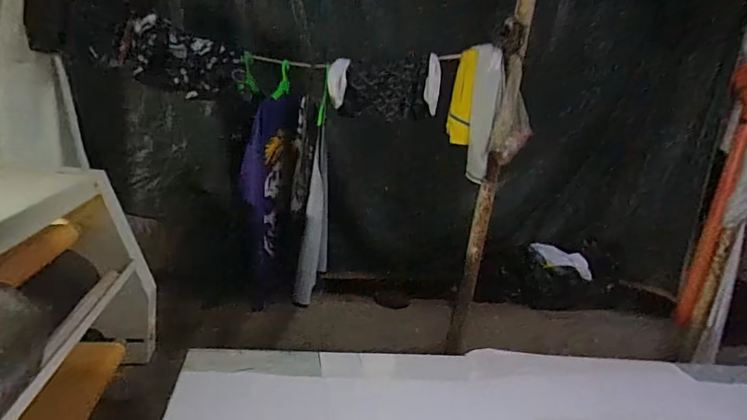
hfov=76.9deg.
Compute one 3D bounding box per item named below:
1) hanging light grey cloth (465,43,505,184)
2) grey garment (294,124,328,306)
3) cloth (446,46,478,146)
[{"bbox_3d":[0.396,-0.342,1.709,0.115,0.458,0.052,11,15,13],"label":"hanging light grey cloth"},{"bbox_3d":[-0.202,0.021,1.709,0.097,0.565,0.242,7,14,-3],"label":"grey garment"},{"bbox_3d":[0.320,-0.402,1.679,0.088,0.320,0.021,14,15,23],"label":"cloth"}]

